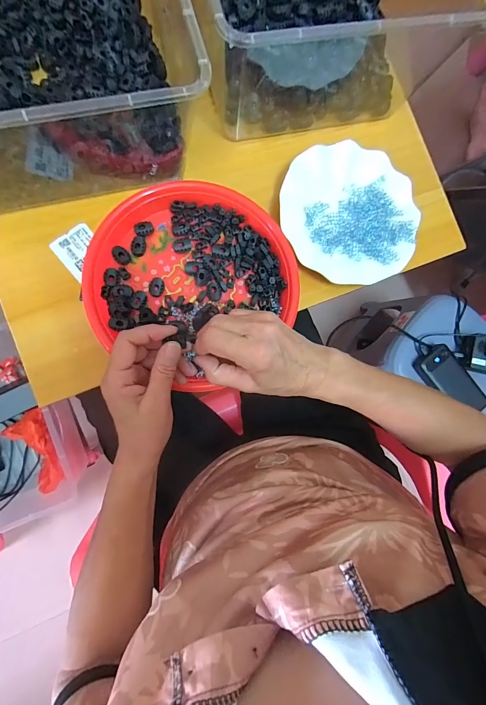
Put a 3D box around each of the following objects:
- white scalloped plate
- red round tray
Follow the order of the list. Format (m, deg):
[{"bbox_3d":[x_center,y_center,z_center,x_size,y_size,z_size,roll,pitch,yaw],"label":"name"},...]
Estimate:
[{"bbox_3d":[0.141,-0.180,0.405,0.168,0.019,0.181,1,86,-9],"label":"white scalloped plate"},{"bbox_3d":[-0.055,-0.081,0.369,0.235,0.024,0.240,1,86,-9],"label":"red round tray"}]

